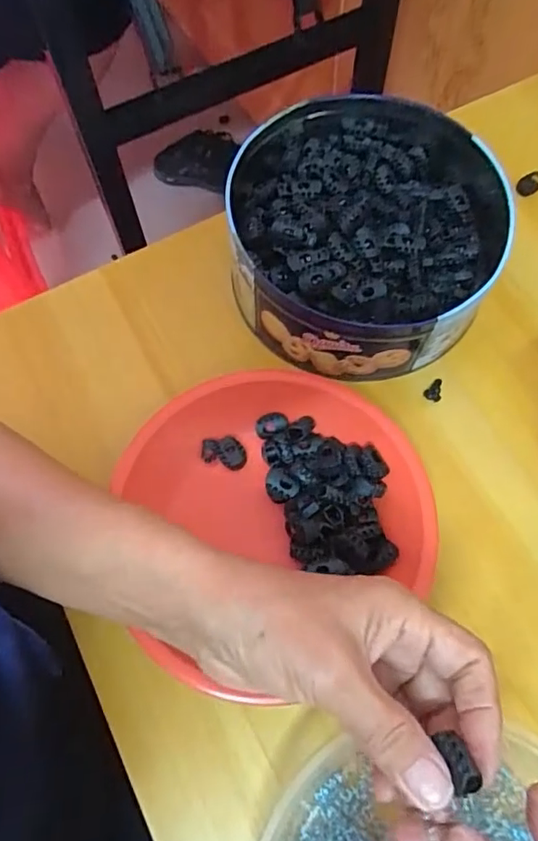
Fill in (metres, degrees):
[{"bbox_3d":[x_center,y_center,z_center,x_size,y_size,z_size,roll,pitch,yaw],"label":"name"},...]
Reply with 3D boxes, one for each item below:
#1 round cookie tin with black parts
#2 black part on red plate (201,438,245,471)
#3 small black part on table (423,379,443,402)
[{"bbox_3d":[0.071,-0.132,0.400,0.193,0.077,0.194,-1,67,2],"label":"round cookie tin with black parts"},{"bbox_3d":[-0.030,0.021,0.375,0.030,0.006,0.020,17,69,9],"label":"black part on red plate"},{"bbox_3d":[0.116,-0.022,0.390,0.012,0.006,0.016,28,71,13],"label":"small black part on table"}]

